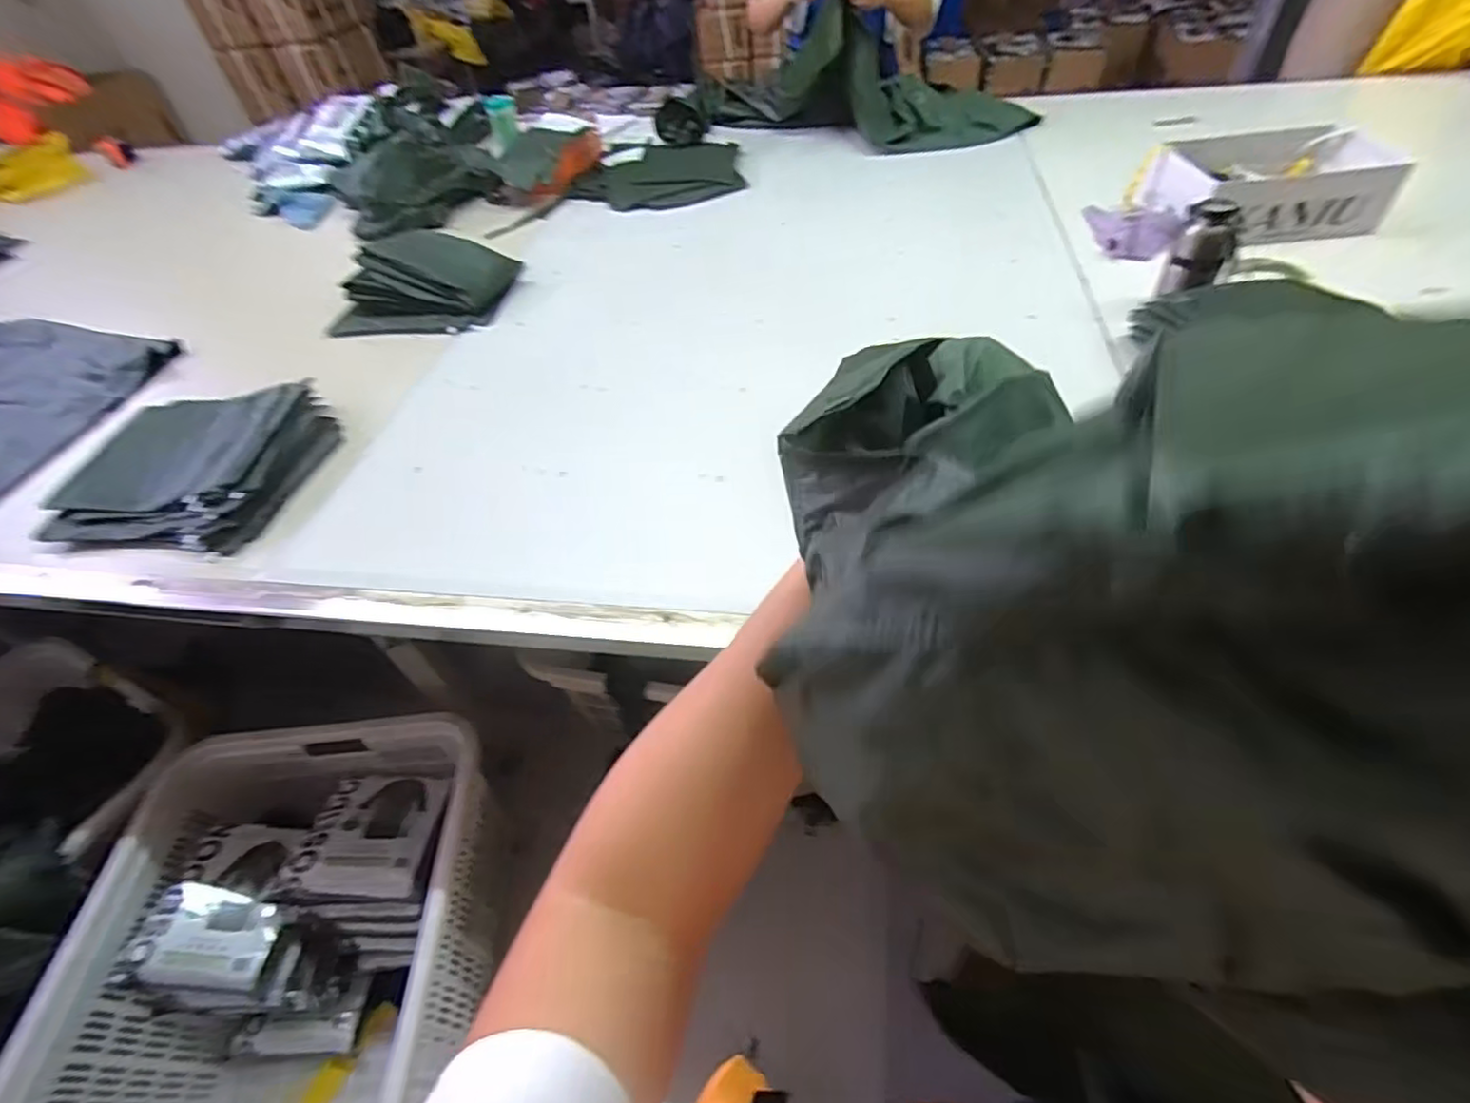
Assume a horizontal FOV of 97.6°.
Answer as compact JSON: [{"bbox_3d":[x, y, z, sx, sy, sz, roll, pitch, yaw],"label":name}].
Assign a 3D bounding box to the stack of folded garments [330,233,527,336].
[{"bbox_3d":[-0.663,-0.583,1.372,0.329,0.108,0.294,6,50,12],"label":"stack of folded garments"}]

